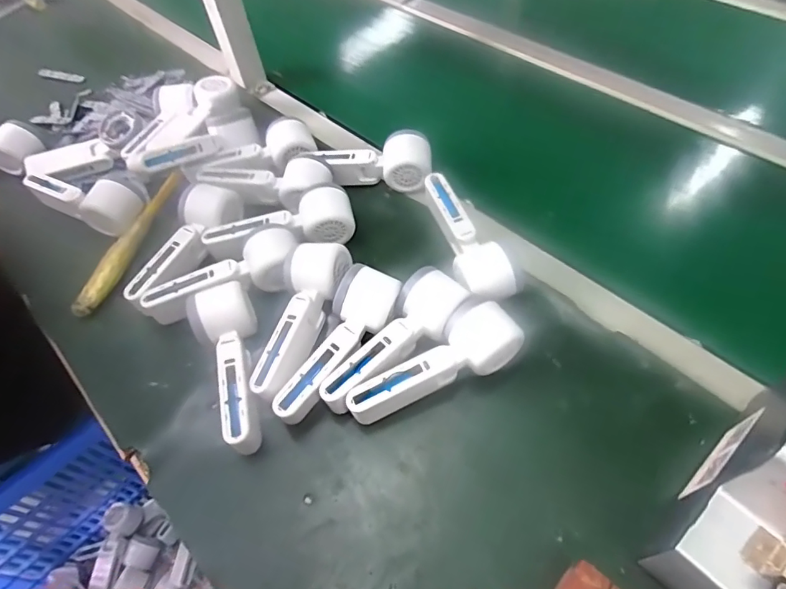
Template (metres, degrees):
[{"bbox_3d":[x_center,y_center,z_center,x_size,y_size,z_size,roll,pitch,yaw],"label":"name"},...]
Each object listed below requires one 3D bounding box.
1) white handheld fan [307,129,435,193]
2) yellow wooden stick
[{"bbox_3d":[-0.024,-0.165,0.606,0.142,0.048,0.057,1,56,7],"label":"white handheld fan"},{"bbox_3d":[-0.308,-0.068,0.577,0.025,0.025,0.214,8,56,11],"label":"yellow wooden stick"}]

